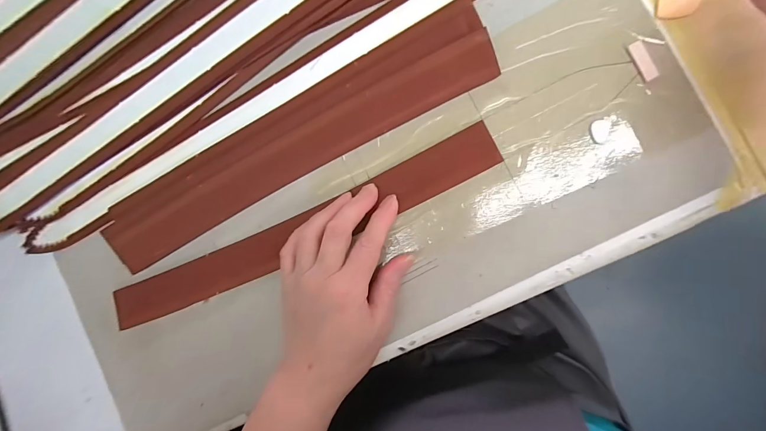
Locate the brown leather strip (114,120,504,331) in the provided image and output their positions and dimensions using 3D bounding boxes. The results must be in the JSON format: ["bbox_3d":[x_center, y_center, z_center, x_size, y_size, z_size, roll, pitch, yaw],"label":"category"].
[{"bbox_3d":[-0.075,0.017,0.297,0.355,0.010,0.038,-24,87,8],"label":"brown leather strip"}]

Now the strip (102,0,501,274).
[{"bbox_3d":[-0.078,-0.053,0.288,0.351,0.017,0.056,-28,86,7],"label":"strip"}]

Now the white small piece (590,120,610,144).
[{"bbox_3d":[0.161,-0.062,0.259,0.013,0.004,0.017,2,91,8],"label":"white small piece"}]

